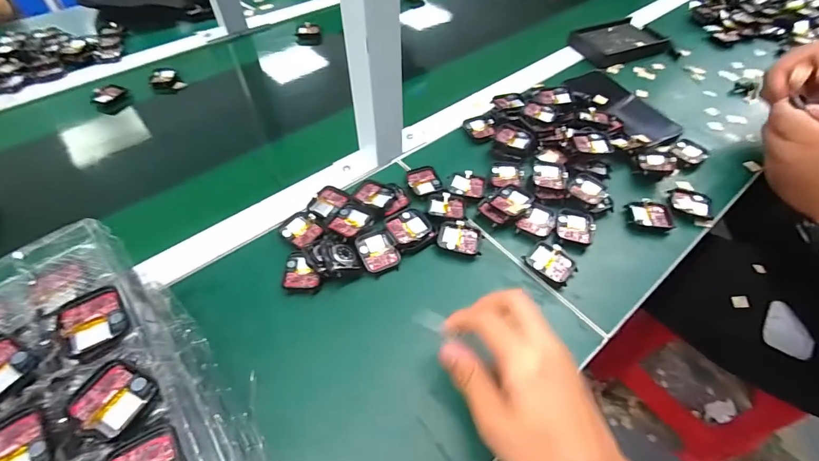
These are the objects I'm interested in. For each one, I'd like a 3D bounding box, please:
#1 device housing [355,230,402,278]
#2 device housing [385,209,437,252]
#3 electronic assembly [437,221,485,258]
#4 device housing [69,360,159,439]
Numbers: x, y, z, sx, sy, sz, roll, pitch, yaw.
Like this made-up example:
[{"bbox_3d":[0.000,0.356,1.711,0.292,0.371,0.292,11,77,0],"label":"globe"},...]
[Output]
[{"bbox_3d":[-0.032,0.021,0.376,0.037,0.012,0.045,-23,69,-15],"label":"device housing"},{"bbox_3d":[0.000,-0.002,0.388,0.042,0.012,0.042,-23,56,-17],"label":"device housing"},{"bbox_3d":[0.052,0.006,0.388,0.046,0.005,0.034,13,53,10],"label":"electronic assembly"},{"bbox_3d":[-0.174,0.098,0.222,0.040,0.005,0.034,21,55,16],"label":"device housing"}]

